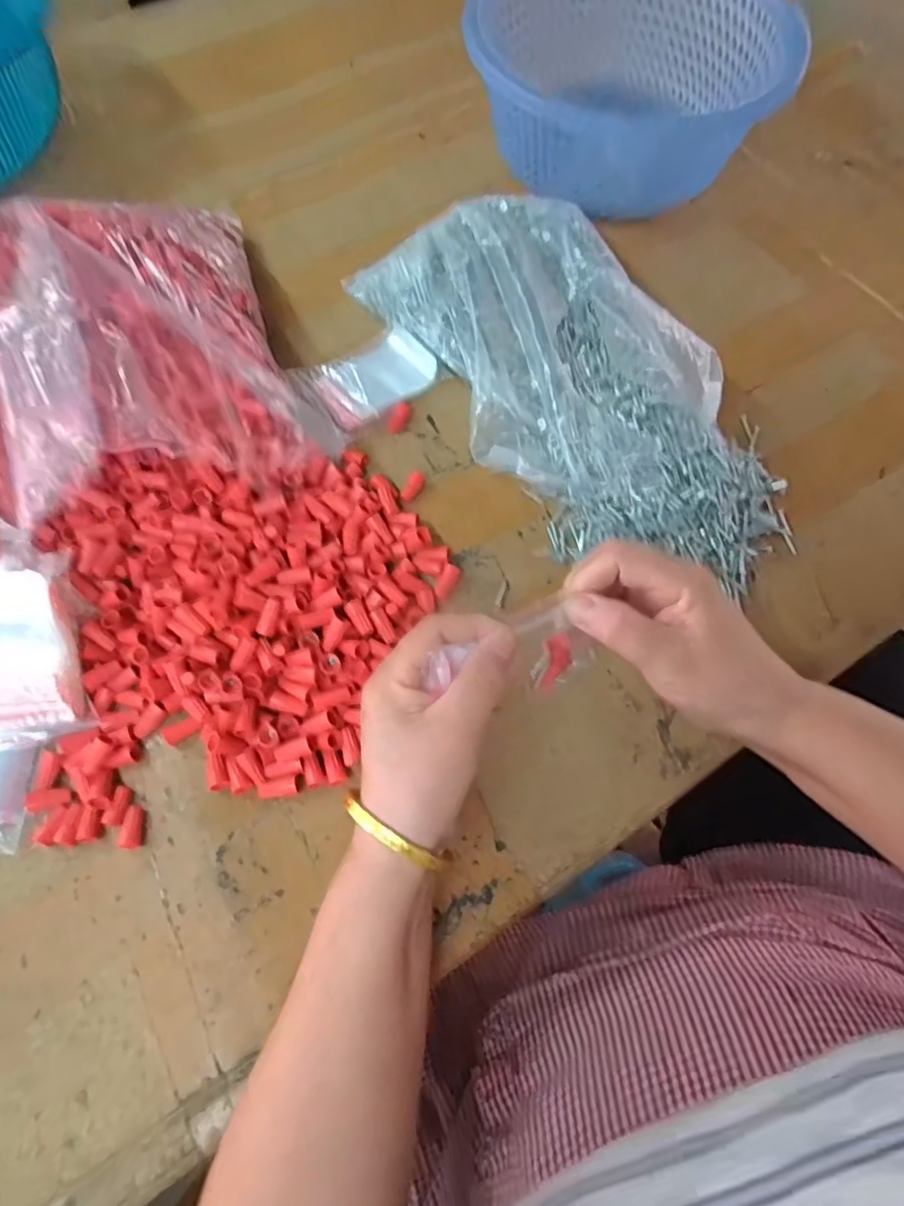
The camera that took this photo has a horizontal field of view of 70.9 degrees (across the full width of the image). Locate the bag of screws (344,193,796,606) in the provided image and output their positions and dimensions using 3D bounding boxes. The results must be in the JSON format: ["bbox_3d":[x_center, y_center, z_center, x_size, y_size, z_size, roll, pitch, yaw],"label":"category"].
[{"bbox_3d":[0.100,-0.164,0.462,0.184,0.061,0.364,-35,71,-14],"label":"bag of screws"}]

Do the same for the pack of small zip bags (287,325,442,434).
[{"bbox_3d":[-0.062,-0.171,0.486,0.101,0.022,0.057,-34,71,-13],"label":"pack of small zip bags"}]

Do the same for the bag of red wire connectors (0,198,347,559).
[{"bbox_3d":[-0.244,-0.168,0.429,0.273,0.079,0.244,-28,69,-11],"label":"bag of red wire connectors"}]

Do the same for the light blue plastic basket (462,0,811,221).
[{"bbox_3d":[0.145,-0.484,0.581,0.271,0.104,0.213,-12,67,-5],"label":"light blue plastic basket"}]

